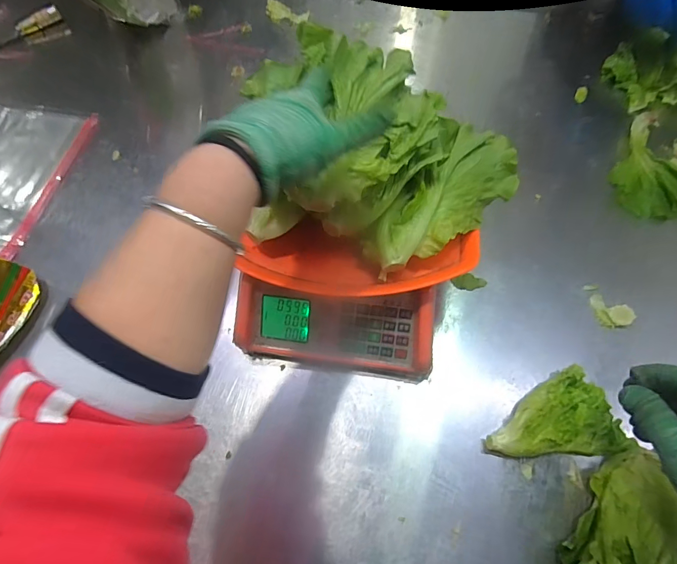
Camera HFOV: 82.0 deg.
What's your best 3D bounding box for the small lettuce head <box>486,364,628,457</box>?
[{"bbox_3d":[0.227,0.159,0.422,0.128,0.047,0.085,-25,65,-7],"label":"small lettuce head"}]

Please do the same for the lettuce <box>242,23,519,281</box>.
[{"bbox_3d":[0.034,-0.114,0.363,0.266,0.125,0.150,11,67,8],"label":"lettuce"}]

